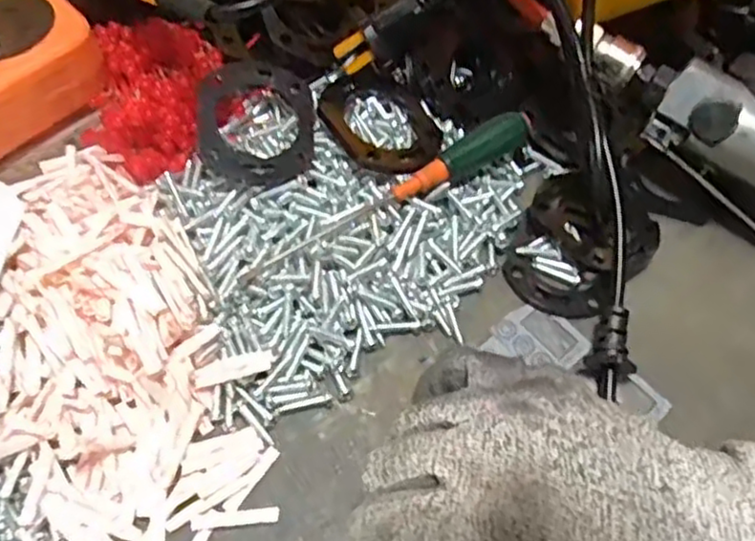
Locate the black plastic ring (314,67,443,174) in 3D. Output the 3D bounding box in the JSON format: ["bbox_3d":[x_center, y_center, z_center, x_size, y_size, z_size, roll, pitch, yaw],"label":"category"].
[{"bbox_3d":[0.002,-0.069,0.313,0.049,0.015,0.061,-36,67,-21],"label":"black plastic ring"}]

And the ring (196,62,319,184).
[{"bbox_3d":[-0.052,-0.063,0.297,0.051,0.005,0.055,5,73,-17],"label":"ring"}]

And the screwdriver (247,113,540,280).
[{"bbox_3d":[0.007,-0.035,0.297,0.145,0.013,0.016,-28,65,-17],"label":"screwdriver"}]

